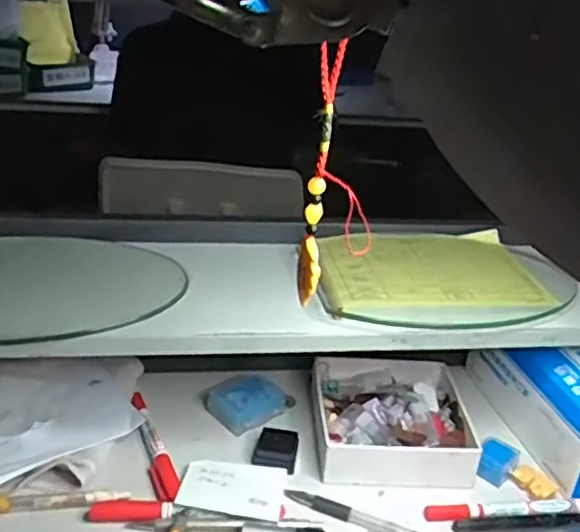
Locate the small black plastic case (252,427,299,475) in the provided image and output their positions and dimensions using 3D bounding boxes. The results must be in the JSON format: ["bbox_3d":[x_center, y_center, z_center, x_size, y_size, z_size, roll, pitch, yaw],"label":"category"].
[{"bbox_3d":[-0.011,0.150,0.563,0.034,0.014,0.036,8,27,6],"label":"small black plastic case"}]

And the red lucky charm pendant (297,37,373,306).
[{"bbox_3d":[0.023,-0.036,0.303,0.031,0.117,0.014,5,27,1],"label":"red lucky charm pendant"}]

